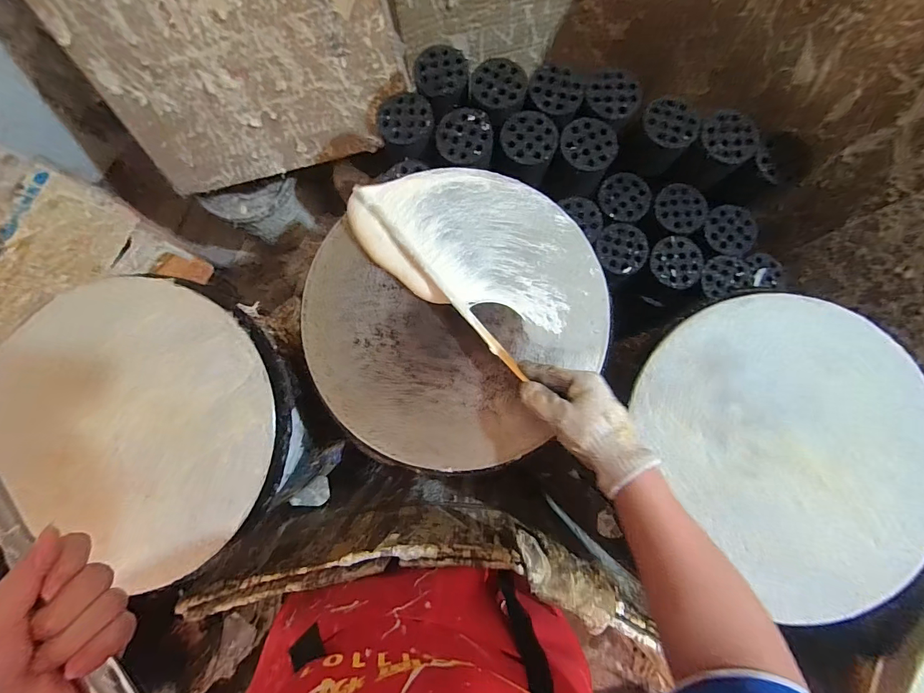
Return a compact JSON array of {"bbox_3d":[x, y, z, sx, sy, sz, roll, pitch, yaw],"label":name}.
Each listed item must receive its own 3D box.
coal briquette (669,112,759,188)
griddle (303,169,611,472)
[{"bbox_3d":[0.449,-0.355,0.726,0.117,0.087,0.109,7,84,1],"label":"coal briquette"},{"bbox_3d":[-0.009,-0.046,0.503,0.348,0.016,0.364,0,84,0],"label":"griddle"}]

